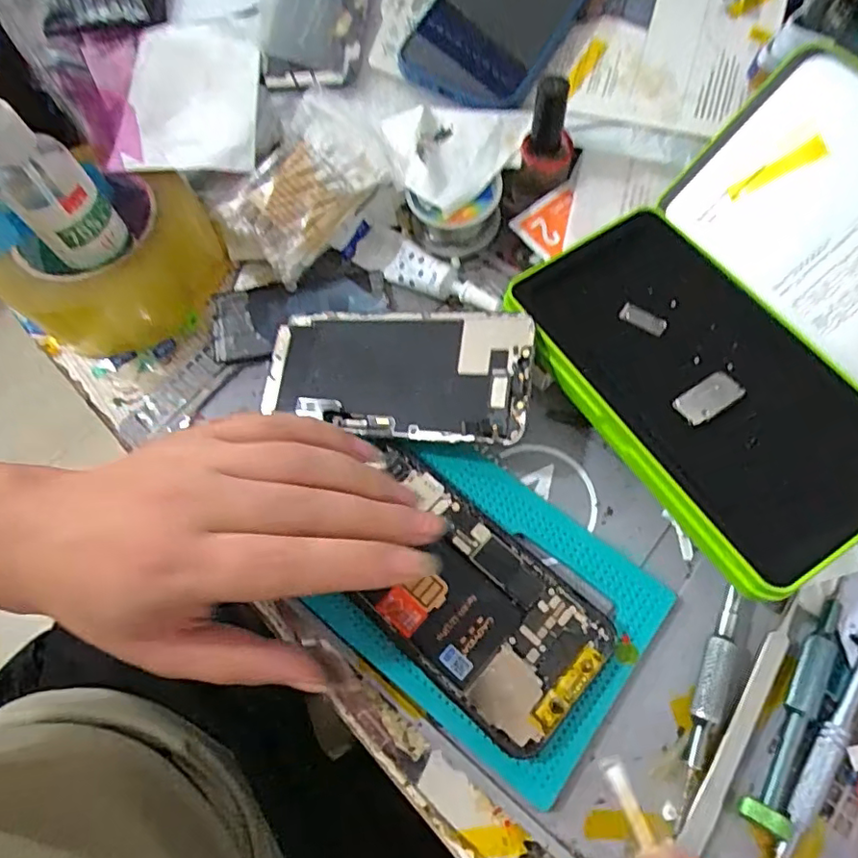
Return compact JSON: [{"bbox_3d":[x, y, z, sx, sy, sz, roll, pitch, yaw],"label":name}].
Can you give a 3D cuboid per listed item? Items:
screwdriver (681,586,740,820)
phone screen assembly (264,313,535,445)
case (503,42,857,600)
[{"bbox_3d":[0.121,0.114,0.247,0.014,0.007,0.090,19,70,11],"label":"screwdriver"},{"bbox_3d":[-0.020,-0.029,0.299,0.141,0.008,0.066,2,71,18],"label":"phone screen assembly"},{"bbox_3d":[0.169,-0.057,0.270,0.200,0.070,0.188,-32,69,-10],"label":"case"}]

